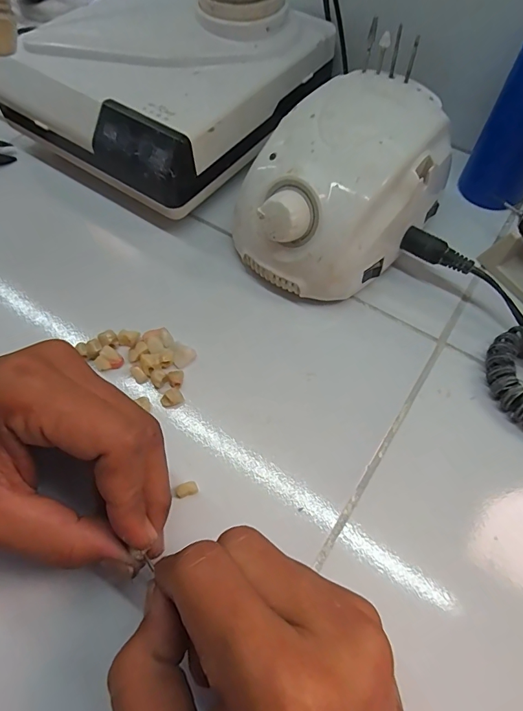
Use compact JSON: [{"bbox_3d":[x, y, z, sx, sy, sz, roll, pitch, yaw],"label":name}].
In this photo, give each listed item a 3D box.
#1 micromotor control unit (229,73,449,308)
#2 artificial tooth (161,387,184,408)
[{"bbox_3d":[0.051,-0.109,0.271,0.103,0.078,0.136,39,68,20],"label":"micromotor control unit"},{"bbox_3d":[-0.053,0.025,0.243,0.013,0.005,0.009,-27,64,-14],"label":"artificial tooth"}]

